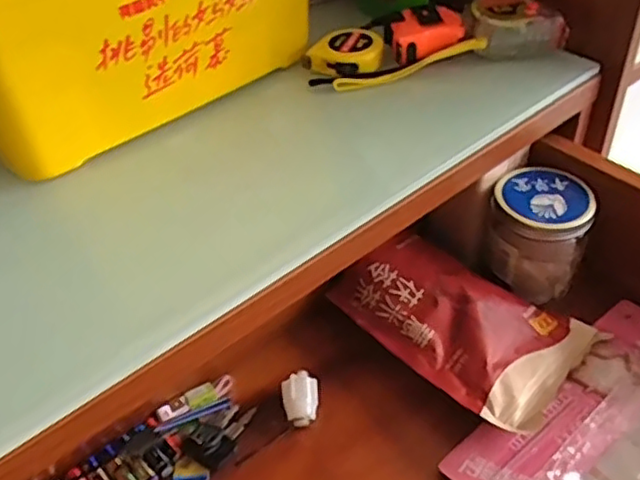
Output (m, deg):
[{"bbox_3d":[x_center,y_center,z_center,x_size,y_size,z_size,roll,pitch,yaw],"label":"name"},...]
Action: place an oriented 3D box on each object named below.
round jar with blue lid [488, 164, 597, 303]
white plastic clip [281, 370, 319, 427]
[{"bbox_3d":[0.193,-0.005,0.587,0.078,0.090,0.078,-3,43,3],"label":"round jar with blue lid"},{"bbox_3d":[-0.015,0.126,0.525,0.028,0.021,0.039,-9,43,-4],"label":"white plastic clip"}]

